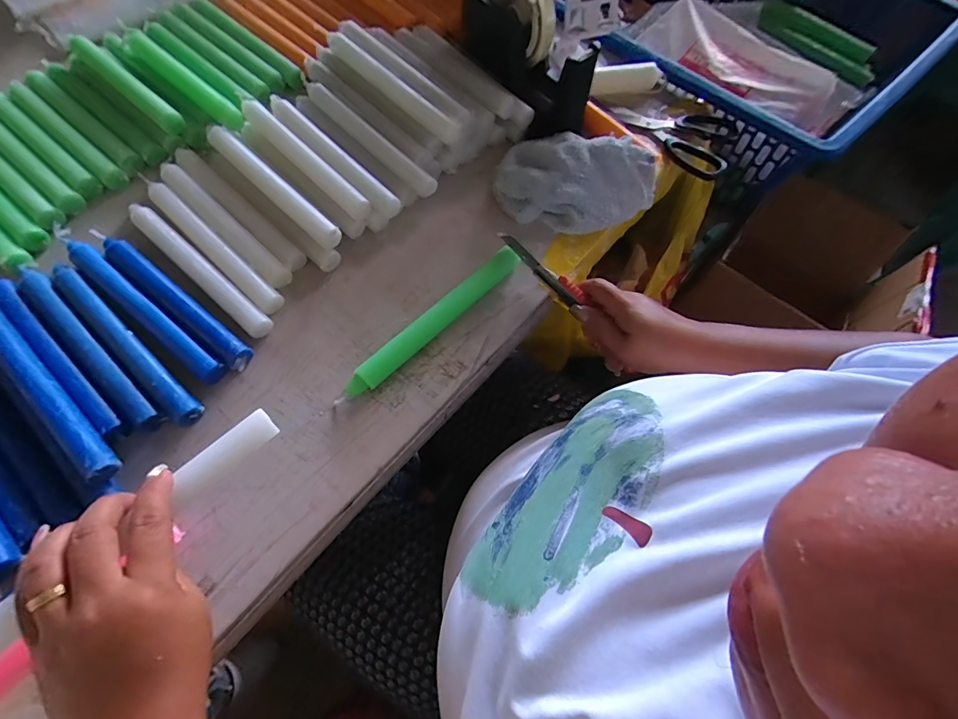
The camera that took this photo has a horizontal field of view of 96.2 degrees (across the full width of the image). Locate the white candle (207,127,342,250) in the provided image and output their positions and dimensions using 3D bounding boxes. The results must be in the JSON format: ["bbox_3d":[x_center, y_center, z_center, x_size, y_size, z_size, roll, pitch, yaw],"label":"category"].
[{"bbox_3d":[-0.205,-0.172,0.426,0.188,0.027,0.022,42,71,13],"label":"white candle"}]

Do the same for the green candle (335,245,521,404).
[{"bbox_3d":[-0.042,-0.034,0.399,0.207,0.022,0.019,-42,75,-18],"label":"green candle"}]

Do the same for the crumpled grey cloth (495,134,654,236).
[{"bbox_3d":[0.110,-0.190,0.458,0.181,0.044,0.106,2,67,-2],"label":"crumpled grey cloth"}]

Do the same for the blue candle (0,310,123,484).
[{"bbox_3d":[-0.344,0.021,0.339,0.199,0.022,0.021,40,71,13],"label":"blue candle"}]

